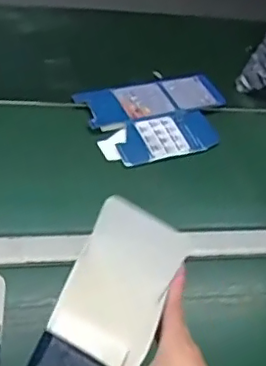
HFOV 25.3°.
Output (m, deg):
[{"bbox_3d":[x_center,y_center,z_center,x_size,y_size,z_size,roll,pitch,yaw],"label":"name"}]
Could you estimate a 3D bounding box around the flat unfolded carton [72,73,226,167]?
[{"bbox_3d":[0.044,-0.104,0.915,0.231,0.008,0.155,-17,58,-24],"label":"flat unfolded carton"}]

